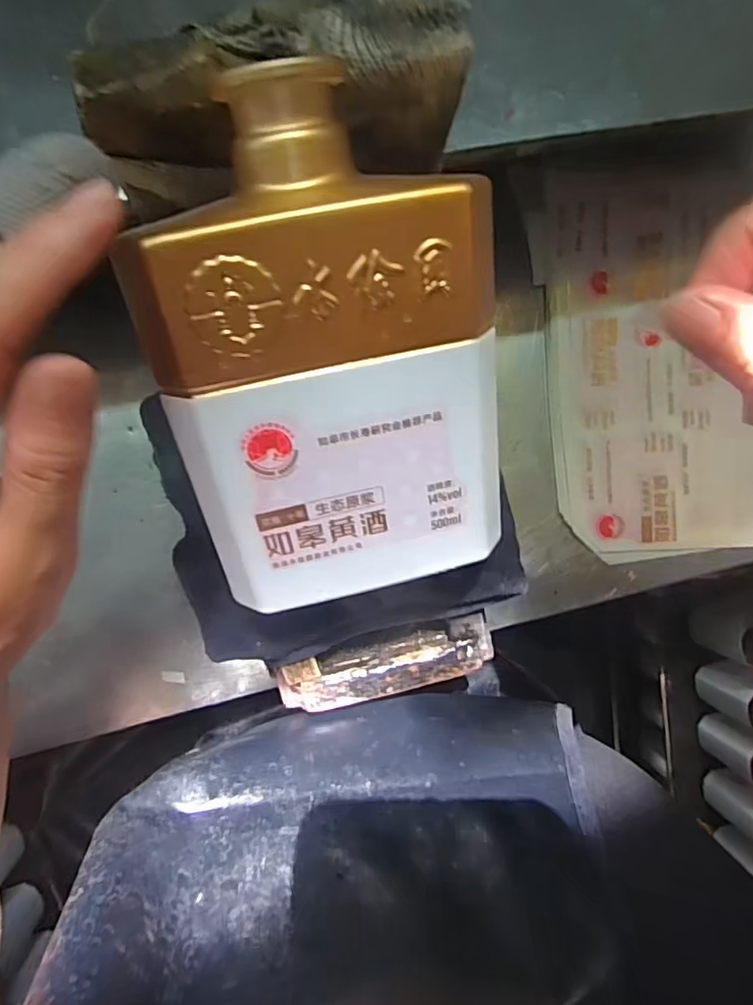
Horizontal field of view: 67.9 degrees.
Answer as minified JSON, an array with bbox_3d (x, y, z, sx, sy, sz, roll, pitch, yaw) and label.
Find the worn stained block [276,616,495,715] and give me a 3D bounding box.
[{"bbox_3d":[0.005,0.080,0.285,0.108,0.022,0.028,-13,95,-6],"label":"worn stained block"}]

